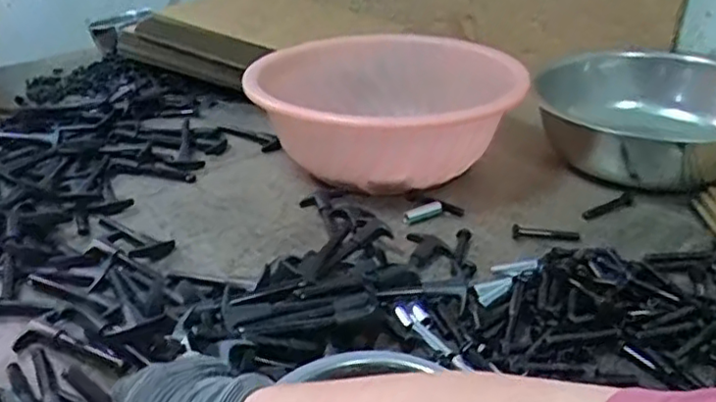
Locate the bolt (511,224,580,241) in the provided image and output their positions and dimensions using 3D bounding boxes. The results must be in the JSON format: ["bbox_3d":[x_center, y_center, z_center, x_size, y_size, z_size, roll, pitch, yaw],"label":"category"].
[{"bbox_3d":[0.217,0.039,0.771,0.076,0.012,0.022,5,29,9],"label":"bolt"}]

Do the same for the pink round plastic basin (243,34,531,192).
[{"bbox_3d":[0.040,-0.125,0.912,0.376,0.152,0.313,-9,30,-12],"label":"pink round plastic basin"}]

